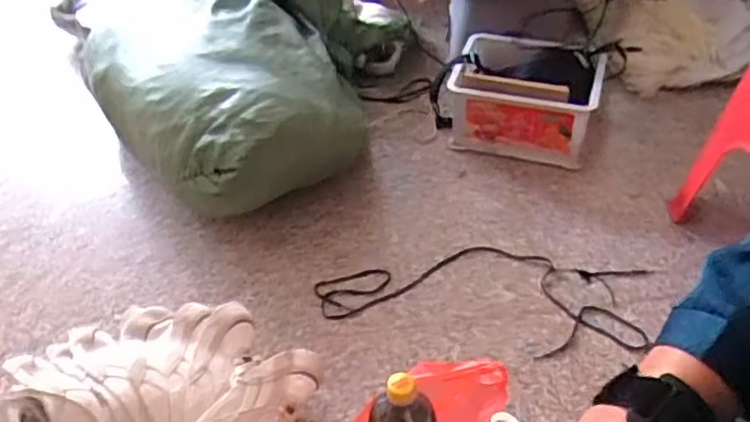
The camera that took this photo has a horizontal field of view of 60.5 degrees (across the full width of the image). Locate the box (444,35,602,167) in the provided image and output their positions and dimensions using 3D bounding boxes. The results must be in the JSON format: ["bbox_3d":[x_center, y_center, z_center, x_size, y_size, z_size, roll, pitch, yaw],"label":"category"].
[{"bbox_3d":[0.320,-0.242,1.382,0.294,0.176,0.250,12,45,16],"label":"box"}]

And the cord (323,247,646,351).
[{"bbox_3d":[0.178,0.139,1.102,0.515,0.013,0.202,6,44,11],"label":"cord"}]

